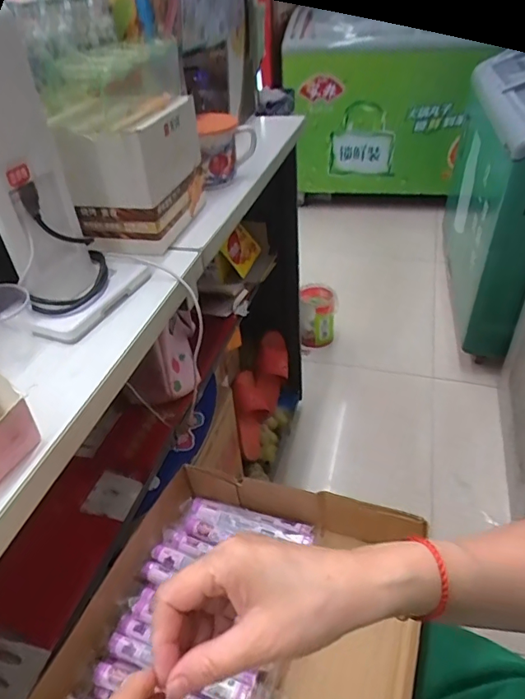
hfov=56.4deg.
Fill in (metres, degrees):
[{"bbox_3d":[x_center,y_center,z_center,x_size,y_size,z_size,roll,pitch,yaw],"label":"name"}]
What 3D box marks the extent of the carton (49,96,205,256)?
[{"bbox_3d":[-0.147,-0.213,0.589,0.100,0.132,0.180,5,40,11],"label":"carton"}]

